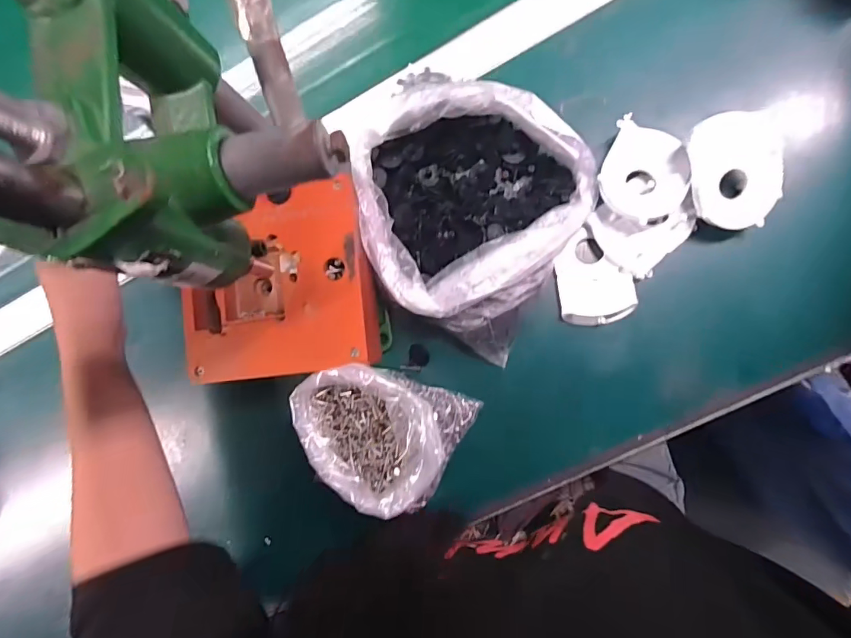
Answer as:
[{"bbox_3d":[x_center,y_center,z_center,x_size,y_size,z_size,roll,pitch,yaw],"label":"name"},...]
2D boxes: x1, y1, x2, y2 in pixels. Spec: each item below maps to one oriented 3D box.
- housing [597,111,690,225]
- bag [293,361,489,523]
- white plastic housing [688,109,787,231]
[{"bbox_3d":[0.178,-0.117,0.382,0.067,0.021,0.070,0,88,9],"label":"housing"},{"bbox_3d":[-0.038,0.088,0.376,0.129,0.100,0.096,25,92,9],"label":"bag"},{"bbox_3d":[0.243,-0.114,0.367,0.071,0.031,0.085,-6,87,9],"label":"white plastic housing"}]

